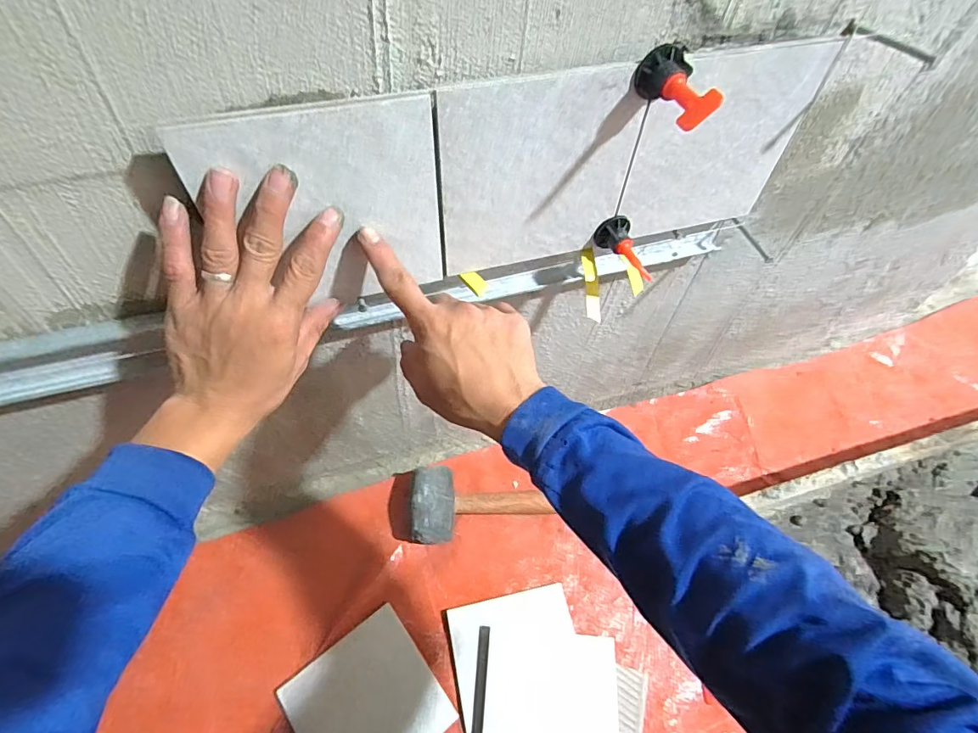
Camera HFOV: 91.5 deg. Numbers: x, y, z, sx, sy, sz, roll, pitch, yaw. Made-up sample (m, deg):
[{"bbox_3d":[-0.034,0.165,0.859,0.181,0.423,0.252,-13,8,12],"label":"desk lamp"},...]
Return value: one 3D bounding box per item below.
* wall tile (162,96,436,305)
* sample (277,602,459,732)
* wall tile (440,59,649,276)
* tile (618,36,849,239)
[{"bbox_3d":[-0.104,-0.100,0.320,0.145,0.141,0.011,-17,59,-13],"label":"wall tile"},{"bbox_3d":[-0.138,0.383,0.540,0.147,0.007,0.149,-33,64,-22],"label":"sample"},{"bbox_3d":[0.037,-0.137,0.351,0.145,0.143,0.007,-14,58,-12],"label":"wall tile"},{"bbox_3d":[0.181,-0.172,0.381,0.148,0.144,0.016,-17,59,-13],"label":"tile"}]

